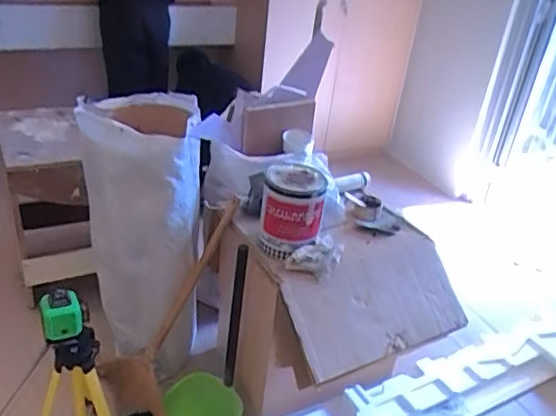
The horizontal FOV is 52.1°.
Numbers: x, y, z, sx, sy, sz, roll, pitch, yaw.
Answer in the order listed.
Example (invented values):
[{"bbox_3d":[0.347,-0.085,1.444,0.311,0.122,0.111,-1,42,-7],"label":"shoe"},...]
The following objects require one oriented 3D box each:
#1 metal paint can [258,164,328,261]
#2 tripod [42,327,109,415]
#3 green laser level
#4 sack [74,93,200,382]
[{"bbox_3d":[0.035,0.010,1.507,0.157,0.199,0.188,7,32,0],"label":"metal paint can"},{"bbox_3d":[-0.528,0.481,1.412,0.216,0.408,0.139,-7,34,-22],"label":"tripod"},{"bbox_3d":[-0.482,0.239,1.278,0.092,0.104,0.074,-7,34,-22],"label":"green laser level"},{"bbox_3d":[-0.405,0.131,1.736,0.318,0.881,0.294,-1,33,-13],"label":"sack"}]

